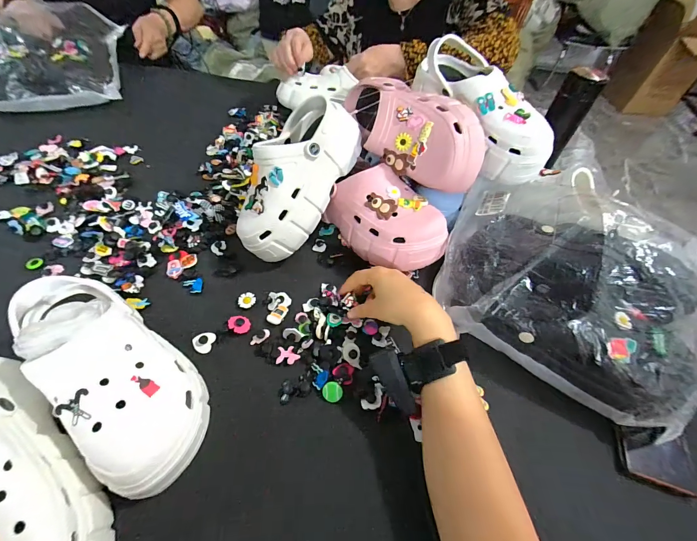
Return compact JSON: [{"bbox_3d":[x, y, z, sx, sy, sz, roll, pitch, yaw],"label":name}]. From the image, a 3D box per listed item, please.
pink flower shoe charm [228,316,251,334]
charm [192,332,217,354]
[{"bbox_3d":[-0.146,0.072,0.422,0.029,0.008,0.024,27,55,15],"label":"pink flower shoe charm"},{"bbox_3d":[-0.188,0.092,0.408,0.025,0.009,0.028,12,53,4],"label":"charm"}]

